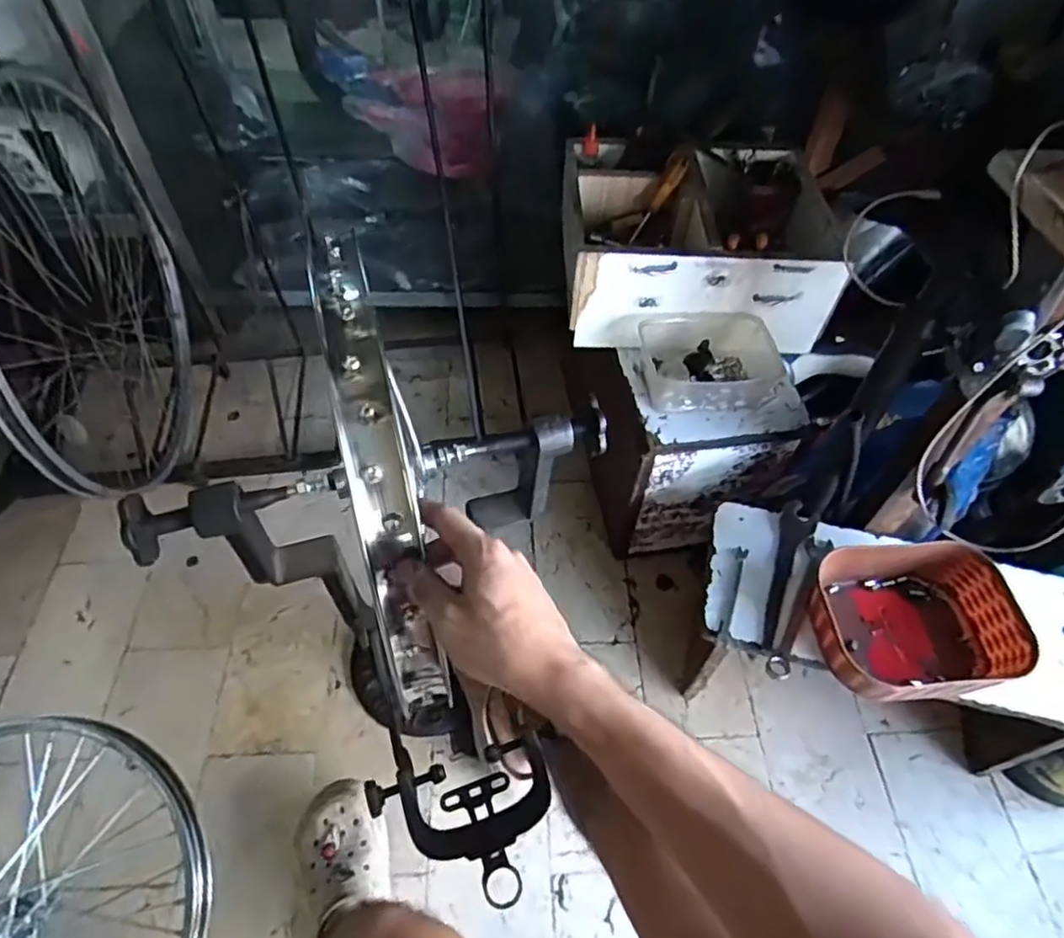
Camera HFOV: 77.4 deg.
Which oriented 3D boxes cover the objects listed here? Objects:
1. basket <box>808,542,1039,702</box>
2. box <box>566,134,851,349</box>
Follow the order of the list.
[{"bbox_3d":[0.424,0.174,0.754,0.203,0.076,0.169,-6,54,-5],"label":"basket"},{"bbox_3d":[0.233,-0.329,0.967,0.360,0.149,0.286,-1,54,-2],"label":"box"}]

